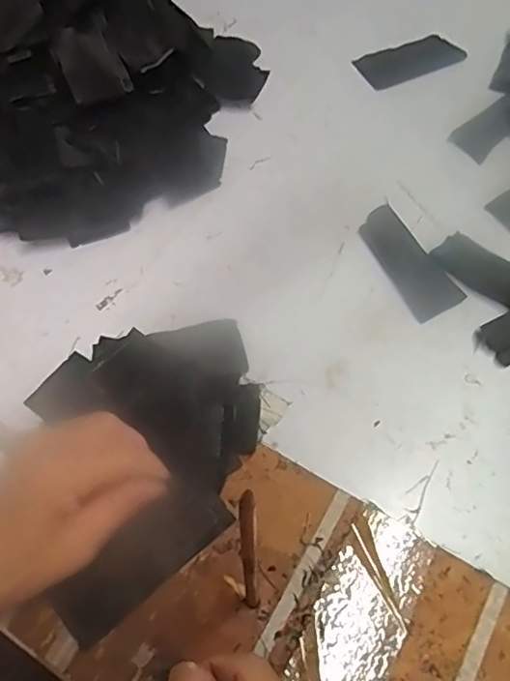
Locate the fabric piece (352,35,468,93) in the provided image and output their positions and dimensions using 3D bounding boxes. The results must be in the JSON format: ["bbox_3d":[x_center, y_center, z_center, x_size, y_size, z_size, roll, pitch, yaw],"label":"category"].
[{"bbox_3d":[0.171,-0.309,0.599,0.113,0.005,0.056,-22,63,-12],"label":"fabric piece"}]

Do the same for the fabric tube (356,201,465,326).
[{"bbox_3d":[0.130,-0.069,0.457,0.042,0.020,0.103,-25,63,-14],"label":"fabric tube"}]

